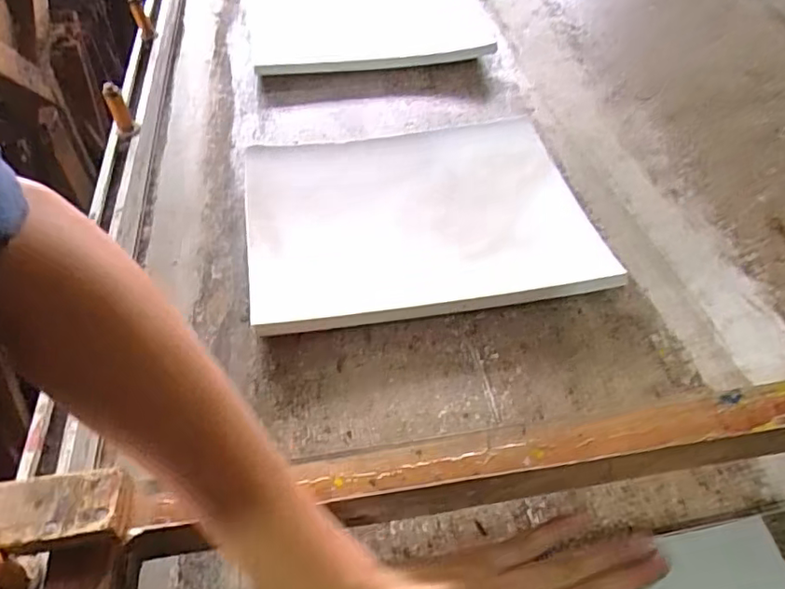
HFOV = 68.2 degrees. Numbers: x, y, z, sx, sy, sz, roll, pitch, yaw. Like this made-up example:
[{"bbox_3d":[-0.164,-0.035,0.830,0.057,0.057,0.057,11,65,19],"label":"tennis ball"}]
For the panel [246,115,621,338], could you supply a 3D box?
[{"bbox_3d":[0.019,-0.065,0.478,0.269,0.018,0.207,-7,50,-6],"label":"panel"}]

